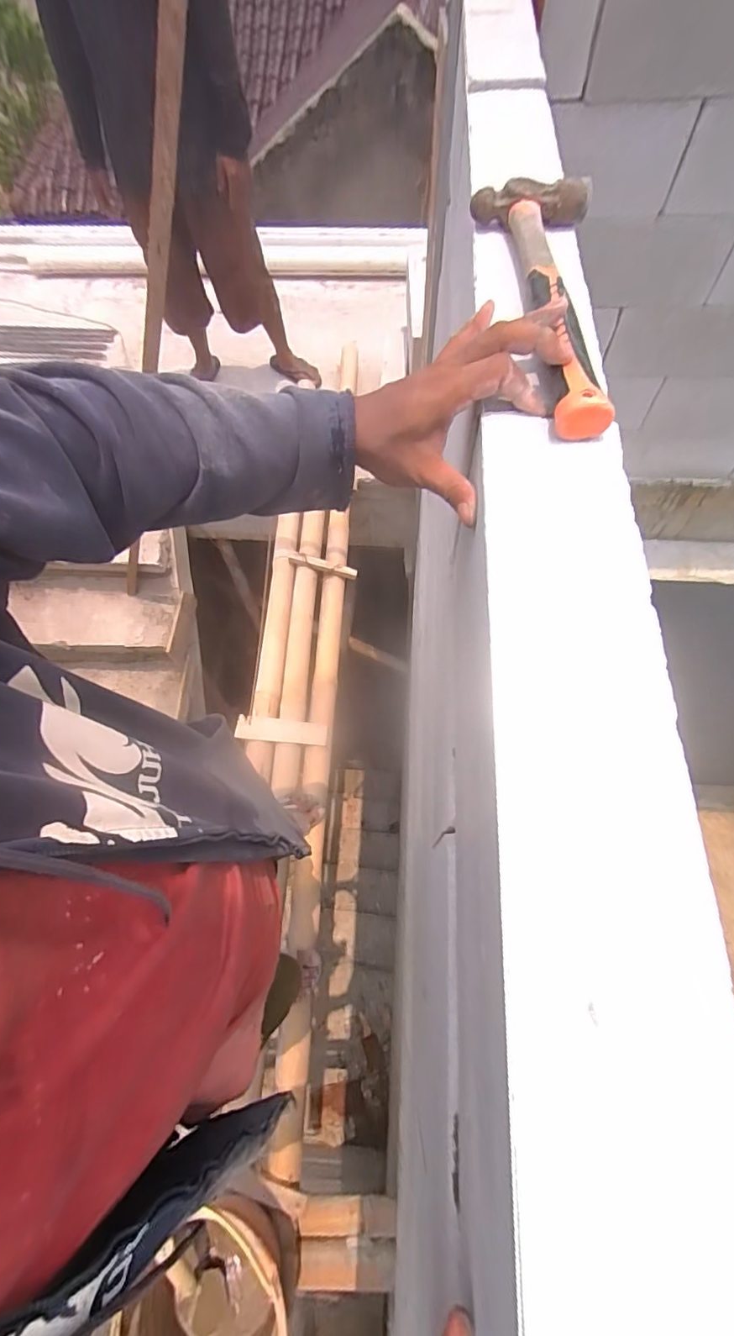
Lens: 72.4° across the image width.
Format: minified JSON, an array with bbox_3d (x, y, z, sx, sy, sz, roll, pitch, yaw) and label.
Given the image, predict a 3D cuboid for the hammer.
[{"bbox_3d":[0.155,-0.317,0.417,0.102,0.037,0.321,0,64,3],"label":"hammer"}]

